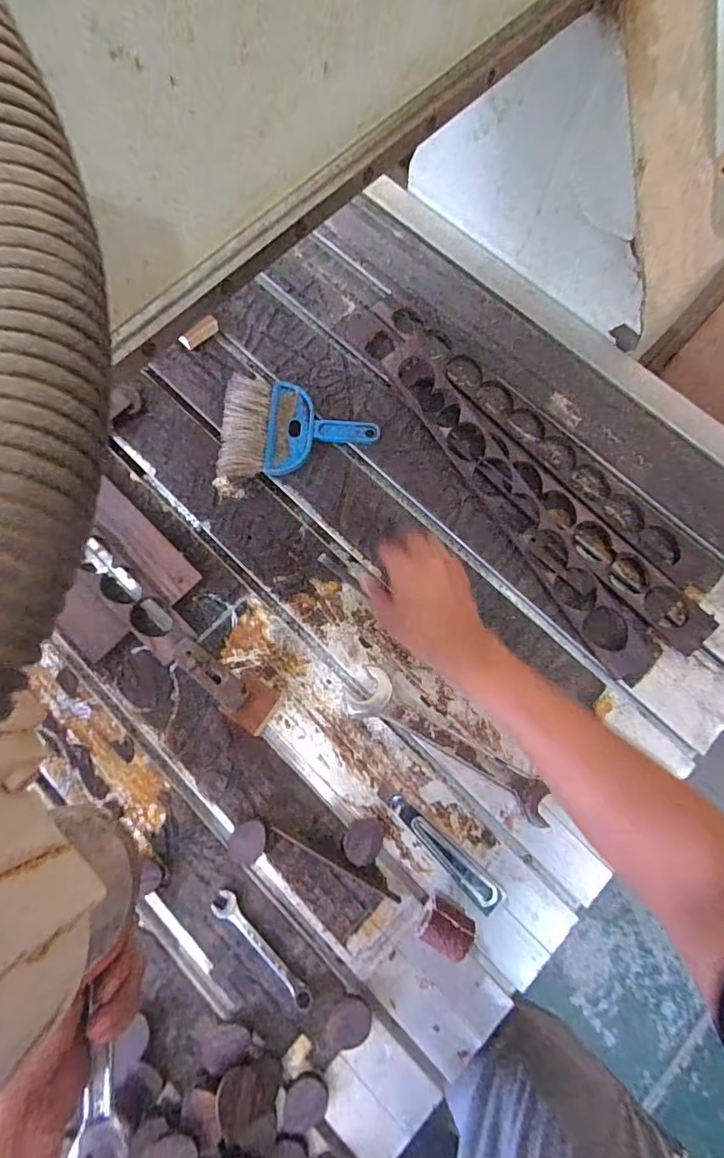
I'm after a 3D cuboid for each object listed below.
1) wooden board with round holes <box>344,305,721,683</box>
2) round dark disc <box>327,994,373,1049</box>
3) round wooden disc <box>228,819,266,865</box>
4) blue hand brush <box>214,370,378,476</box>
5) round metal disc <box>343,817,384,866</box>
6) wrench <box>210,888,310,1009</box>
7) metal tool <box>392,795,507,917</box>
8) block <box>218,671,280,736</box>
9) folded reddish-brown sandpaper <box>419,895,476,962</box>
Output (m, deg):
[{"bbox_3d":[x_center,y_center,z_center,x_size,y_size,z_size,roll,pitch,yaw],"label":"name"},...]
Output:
[{"bbox_3d":[0.198,-0.152,0.599,0.165,0.037,0.559,-33,78,-7],"label":"wooden board with round holes"},{"bbox_3d":[-0.011,0.412,0.464,0.038,0.006,0.042,35,79,9],"label":"round dark disc"},{"bbox_3d":[-0.115,0.264,0.501,0.036,0.004,0.039,0,76,0],"label":"round wooden disc"},{"bbox_3d":[-0.077,-0.185,0.612,0.186,0.026,0.130,2,76,1],"label":"blue hand brush"},{"bbox_3d":[0.002,0.266,0.507,0.036,0.005,0.044,20,77,5],"label":"round metal disc"},{"bbox_3d":[-0.098,0.359,0.483,0.024,0.005,0.131,-43,79,-9],"label":"wrench"},{"bbox_3d":[0.084,0.275,0.500,0.145,0.020,0.027,43,80,10],"label":"metal tool"},{"bbox_3d":[-0.117,0.132,0.532,0.048,0.022,0.051,31,78,8],"label":"block"},{"bbox_3d":[0.081,0.335,0.481,0.047,0.034,0.035,28,78,7],"label":"folded reddish-brown sandpaper"}]

